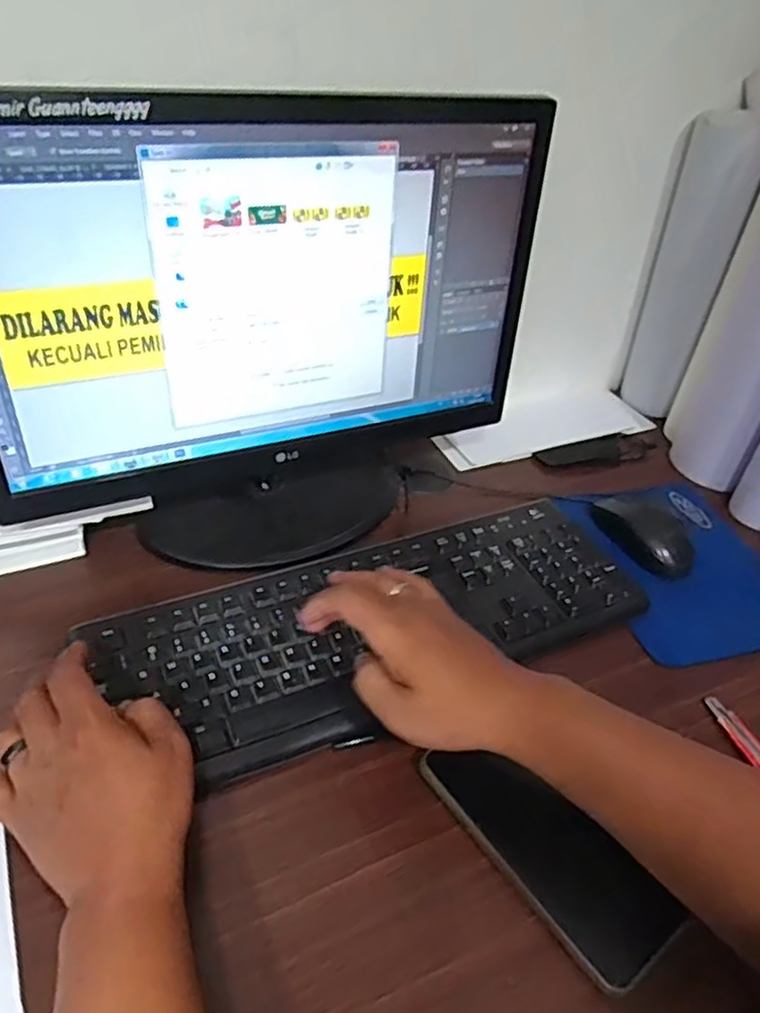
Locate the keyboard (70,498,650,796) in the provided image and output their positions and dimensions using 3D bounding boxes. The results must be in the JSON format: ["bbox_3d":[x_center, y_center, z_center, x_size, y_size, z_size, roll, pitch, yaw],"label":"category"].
[{"bbox_3d":[0.008,0.087,0.544,0.413,0.017,0.155,-15,44,-24],"label":"keyboard"}]

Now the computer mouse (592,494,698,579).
[{"bbox_3d":[0.250,0.023,0.657,0.052,0.033,0.108,-23,48,-32],"label":"computer mouse"}]

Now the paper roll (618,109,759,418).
[{"bbox_3d":[0.338,-0.261,0.784,0.083,0.315,0.072,19,41,14],"label":"paper roll"}]

